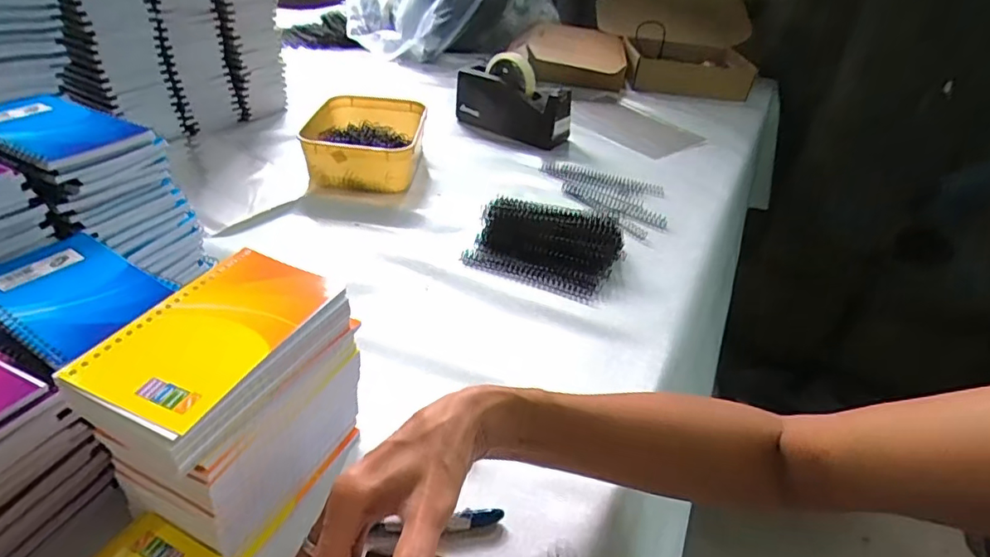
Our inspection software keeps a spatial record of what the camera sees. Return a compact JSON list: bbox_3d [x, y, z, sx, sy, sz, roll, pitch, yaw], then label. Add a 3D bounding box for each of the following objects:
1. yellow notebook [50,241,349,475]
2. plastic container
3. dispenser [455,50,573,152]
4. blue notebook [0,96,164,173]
[{"bbox_3d":[-0.155,0.033,0.308,0.086,0.018,0.132,21,39,13],"label":"yellow notebook"},{"bbox_3d":[-0.195,-0.205,0.799,0.168,0.065,0.206,1,36,-7],"label":"plastic container"},{"bbox_3d":[0.029,-0.310,0.925,0.205,0.116,0.058,21,38,20],"label":"dispenser"},{"bbox_3d":[-0.359,-0.121,0.437,0.129,0.011,0.099,22,32,15],"label":"blue notebook"}]

